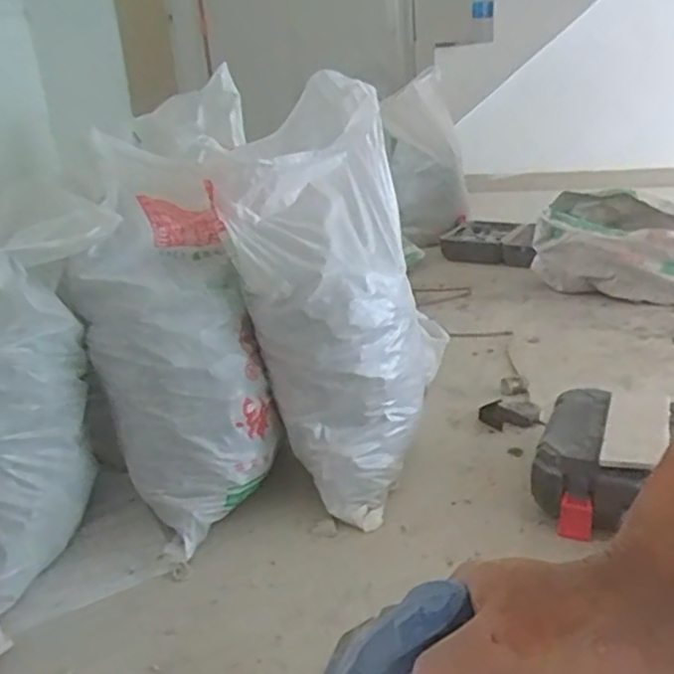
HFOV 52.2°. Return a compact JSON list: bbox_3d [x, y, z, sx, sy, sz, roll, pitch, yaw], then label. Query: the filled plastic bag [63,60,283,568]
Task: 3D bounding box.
[{"bbox_3d":[-0.259,-0.024,1.149,0.280,0.593,0.244,13,24,31],"label":"filled plastic bag"}]

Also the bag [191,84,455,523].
[{"bbox_3d":[-0.008,-0.078,1.176,0.366,0.777,0.196,-7,-2,-19],"label":"bag"}]

